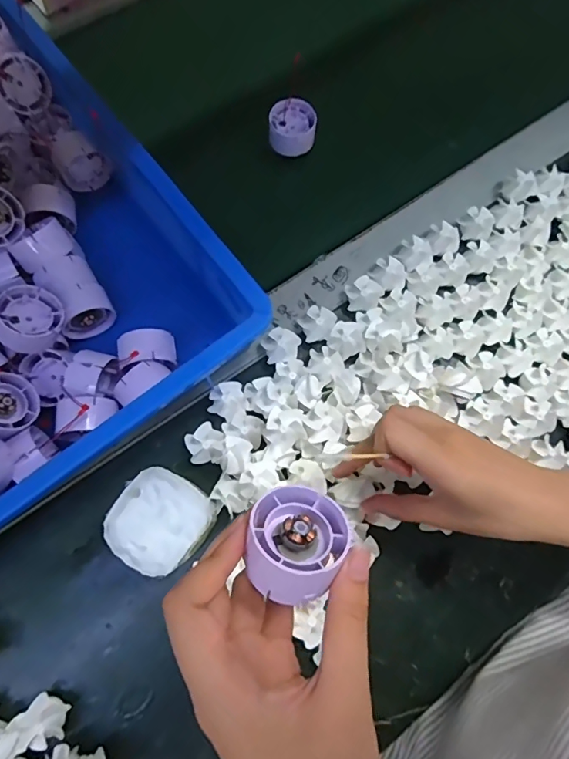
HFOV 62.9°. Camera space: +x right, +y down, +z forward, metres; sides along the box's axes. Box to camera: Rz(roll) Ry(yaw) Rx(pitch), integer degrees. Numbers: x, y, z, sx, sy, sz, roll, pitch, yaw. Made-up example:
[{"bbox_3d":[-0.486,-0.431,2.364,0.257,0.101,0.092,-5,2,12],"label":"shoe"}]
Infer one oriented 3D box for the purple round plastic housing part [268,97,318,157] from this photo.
[{"bbox_3d":[0.008,-0.253,0.467,0.046,0.026,0.045,0,74,-2],"label":"purple round plastic housing part"}]

